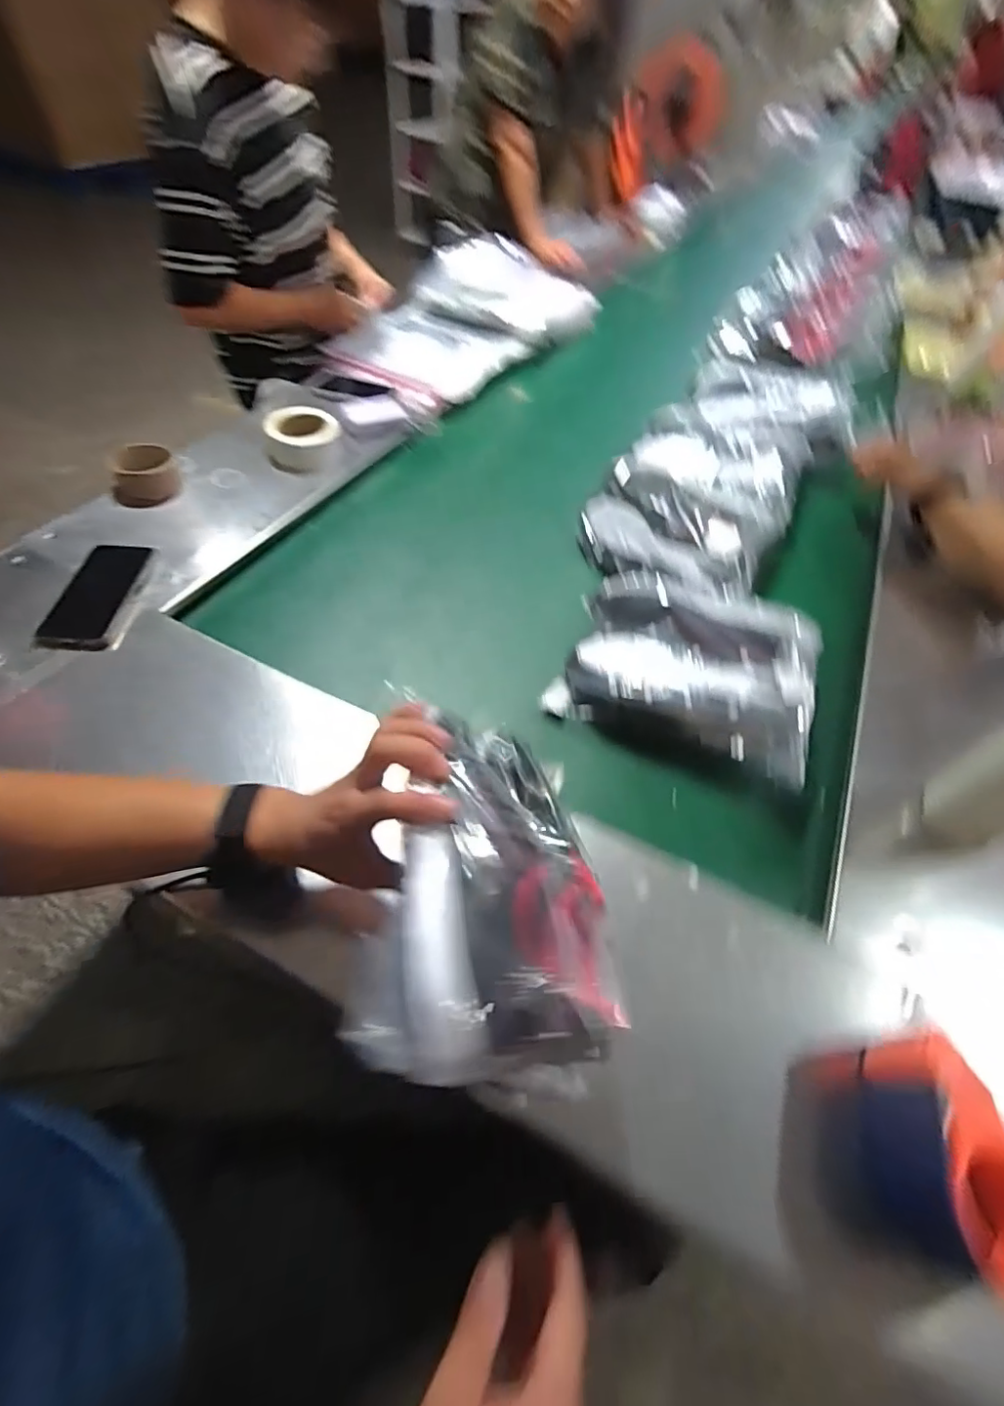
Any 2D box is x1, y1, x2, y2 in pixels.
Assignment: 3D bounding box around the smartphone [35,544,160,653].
[{"bbox_3d":[-0.487,-0.132,0.693,0.089,0.016,0.173,2,52,-3],"label":"smartphone"}]

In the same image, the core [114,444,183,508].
[{"bbox_3d":[-0.516,-0.328,0.816,0.094,0.052,0.087,-24,58,-22],"label":"core"}]

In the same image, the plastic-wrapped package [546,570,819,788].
[{"bbox_3d":[0.218,-0.044,0.663,0.269,0.079,0.206,21,53,11],"label":"plastic-wrapped package"}]

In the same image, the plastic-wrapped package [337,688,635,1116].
[{"bbox_3d":[-0.010,0.110,0.381,0.182,0.072,0.252,19,32,-30],"label":"plastic-wrapped package"}]

